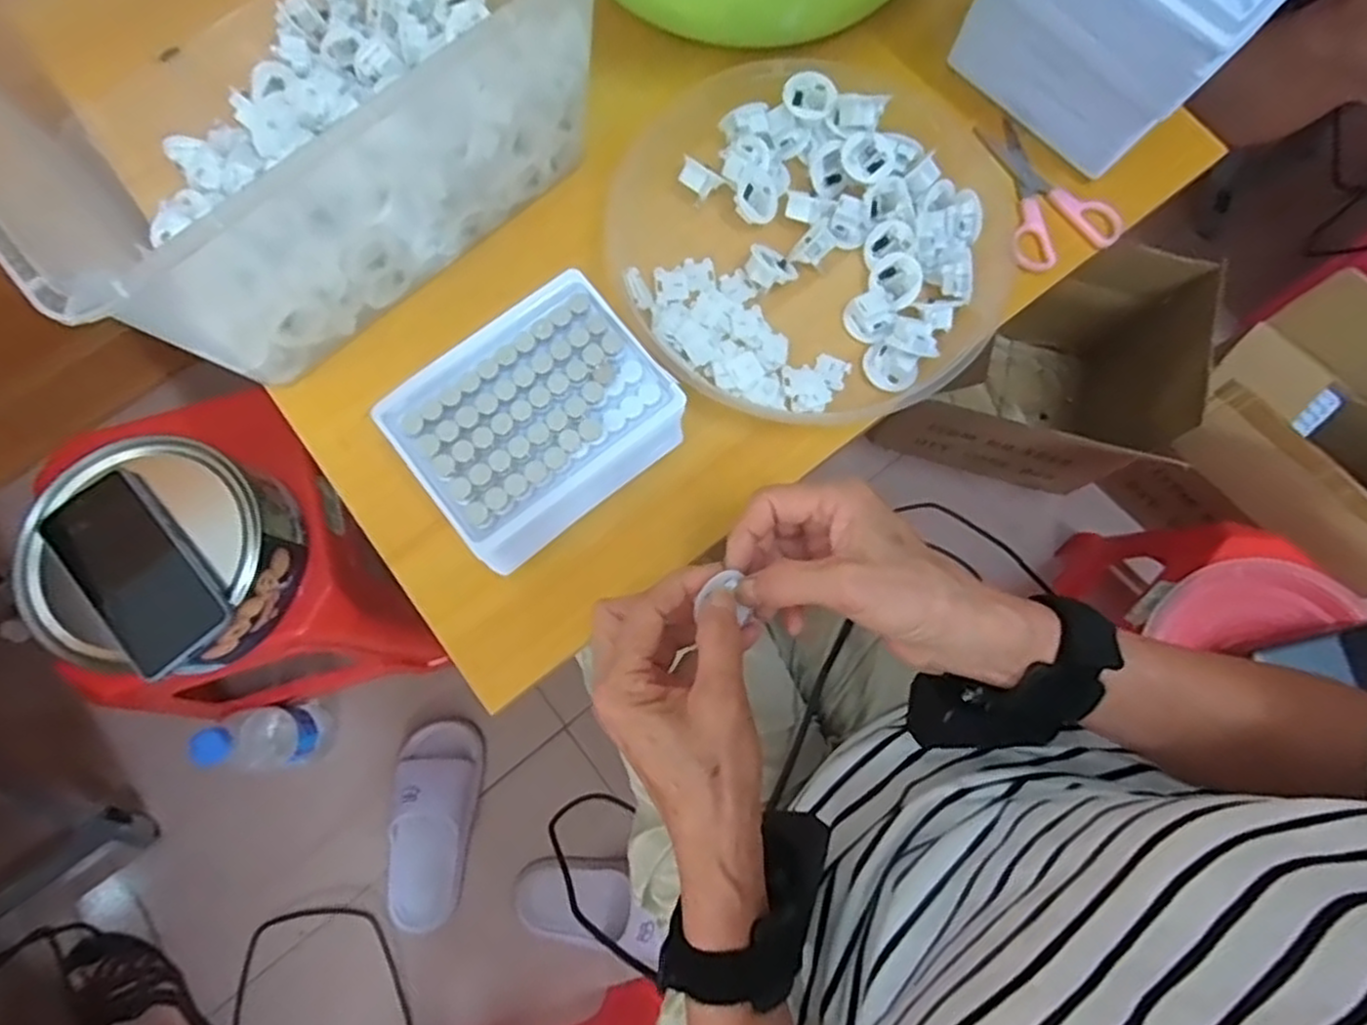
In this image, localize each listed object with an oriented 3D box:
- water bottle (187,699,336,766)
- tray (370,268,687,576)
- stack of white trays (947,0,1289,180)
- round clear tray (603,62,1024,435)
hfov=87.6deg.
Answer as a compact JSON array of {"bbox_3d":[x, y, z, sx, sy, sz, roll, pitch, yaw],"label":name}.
[{"bbox_3d":[-0.443,0.238,0.749,0.078,0.210,0.063,-11,78,-4],"label":"water bottle"},{"bbox_3d":[-0.077,-0.045,0.386,0.130,0.063,0.109,-39,81,-9],"label":"tray"},{"bbox_3d":[0.249,-0.289,0.415,0.134,0.123,0.086,44,80,8],"label":"stack of white trays"},{"bbox_3d":[0.078,-0.173,0.434,0.240,0.039,0.236,0,77,-2],"label":"round clear tray"}]

